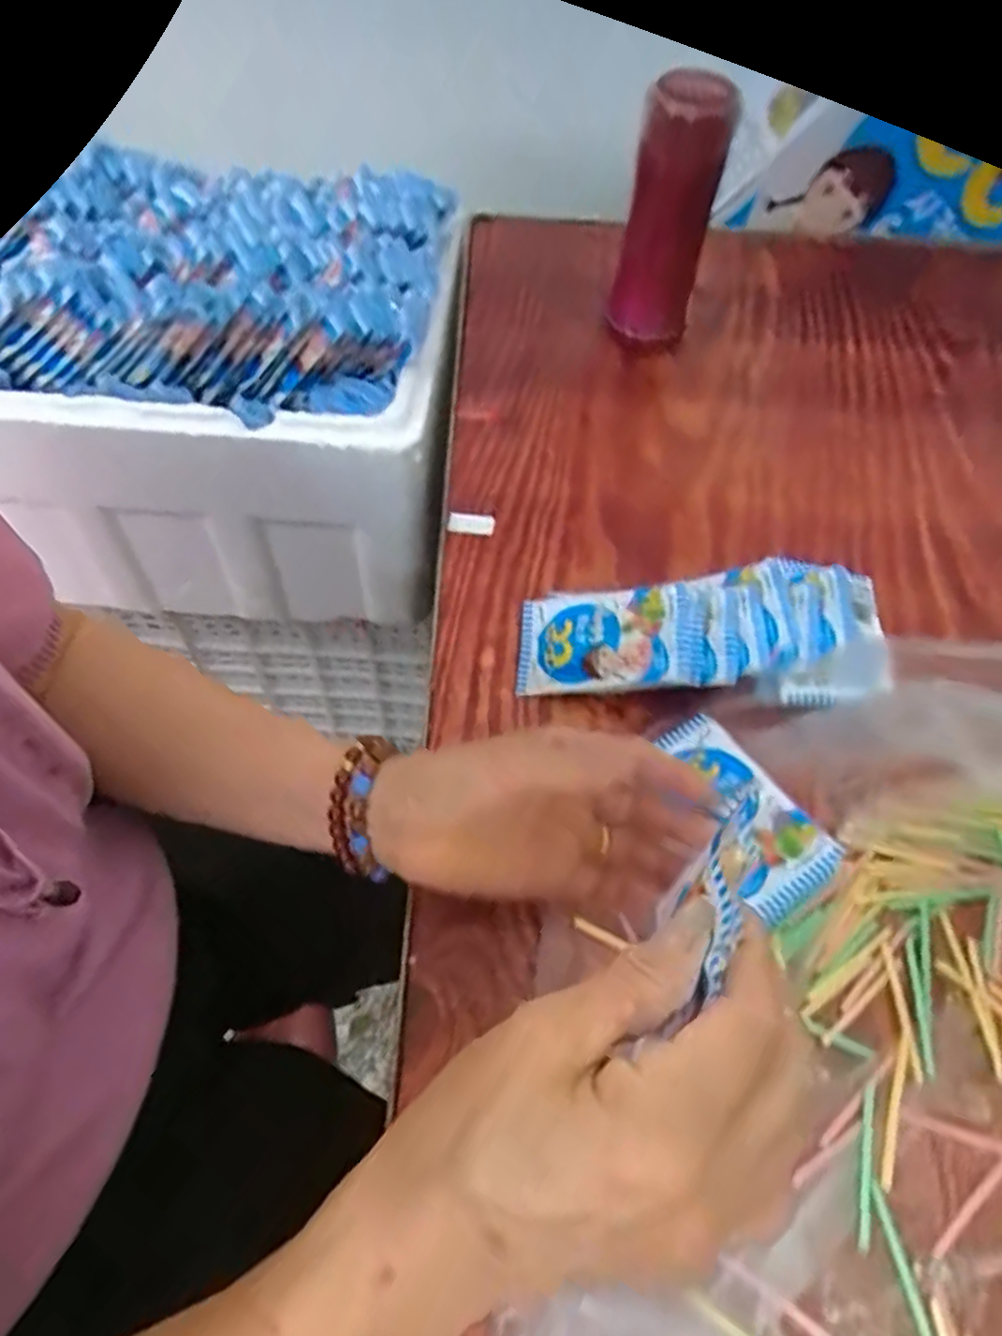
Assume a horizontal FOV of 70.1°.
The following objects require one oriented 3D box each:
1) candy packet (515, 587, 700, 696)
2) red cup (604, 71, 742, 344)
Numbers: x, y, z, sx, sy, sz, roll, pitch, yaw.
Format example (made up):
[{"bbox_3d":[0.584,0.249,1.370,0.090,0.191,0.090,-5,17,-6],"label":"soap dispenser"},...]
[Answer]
[{"bbox_3d":[0.063,-0.018,0.434,0.107,0.016,0.064,-5,62,19],"label":"candy packet"},{"bbox_3d":[0.130,-0.351,0.561,0.067,0.182,0.054,11,57,5],"label":"red cup"}]

